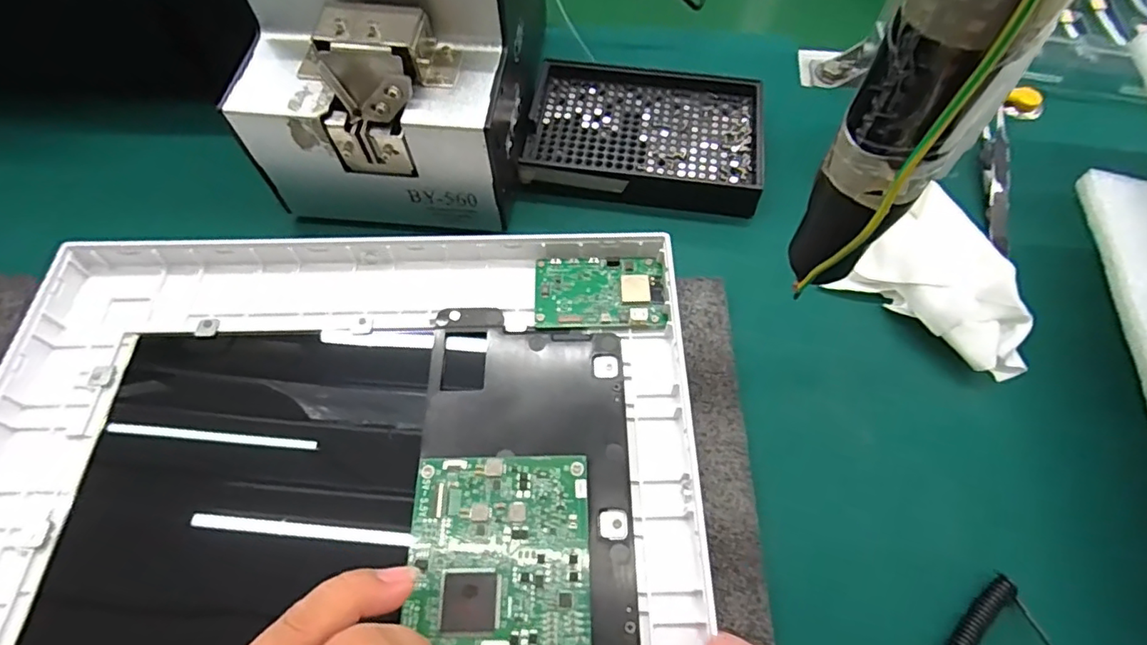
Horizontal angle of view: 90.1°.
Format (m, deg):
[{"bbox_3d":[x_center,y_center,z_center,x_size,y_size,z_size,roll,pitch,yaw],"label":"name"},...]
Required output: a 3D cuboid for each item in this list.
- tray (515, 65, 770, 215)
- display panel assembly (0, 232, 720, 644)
[{"bbox_3d":[0.044,-0.118,0.346,0.135,0.024,0.102,7,61,4],"label":"tray"},{"bbox_3d":[-0.104,0.071,0.238,0.311,0.032,0.251,1,58,1],"label":"display panel assembly"}]

